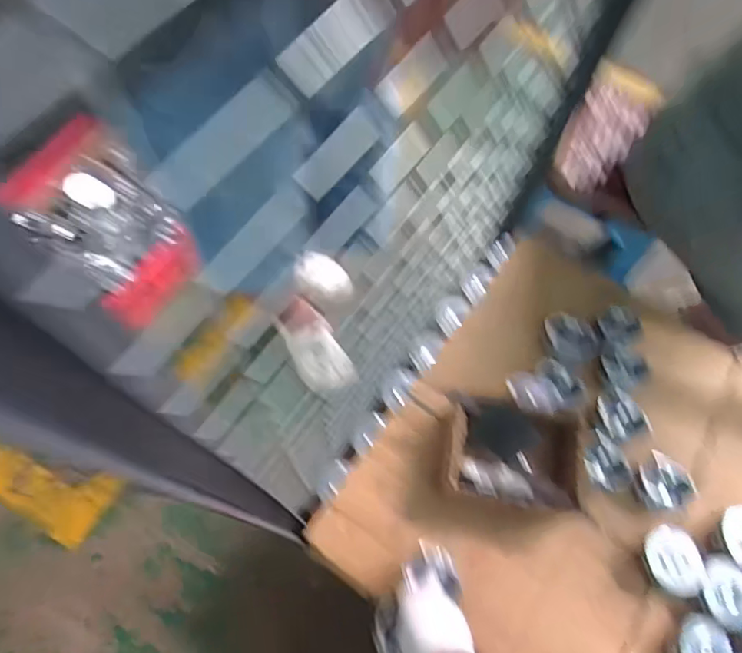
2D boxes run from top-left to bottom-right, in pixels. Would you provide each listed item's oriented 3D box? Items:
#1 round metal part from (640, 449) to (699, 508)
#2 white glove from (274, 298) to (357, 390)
[{"bbox_3d":[0.459,0.240,0.841,0.072,0.036,0.080,-5,66,-6],"label":"round metal part"},{"bbox_3d":[-0.136,0.050,1.305,0.119,0.051,0.230,-30,93,10],"label":"white glove"}]

